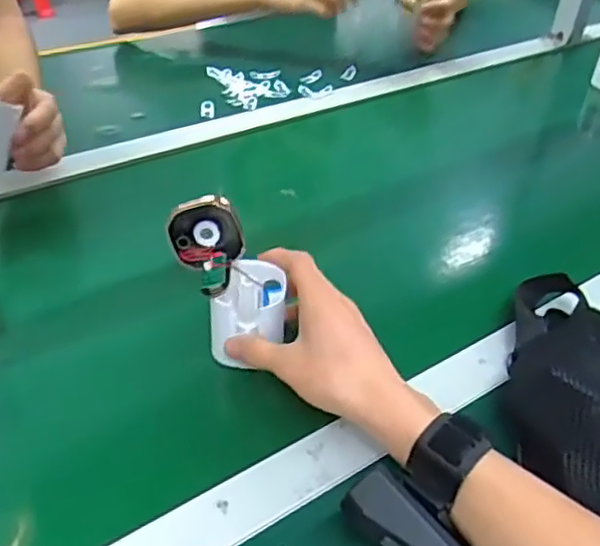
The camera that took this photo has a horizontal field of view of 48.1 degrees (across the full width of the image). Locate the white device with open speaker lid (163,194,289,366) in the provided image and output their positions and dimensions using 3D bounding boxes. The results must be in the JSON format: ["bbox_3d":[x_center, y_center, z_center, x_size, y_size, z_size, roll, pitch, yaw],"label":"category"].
[{"bbox_3d":[-0.051,0.005,0.498,0.055,0.049,0.124,-30,96,-34],"label":"white device with open speaker lid"}]

